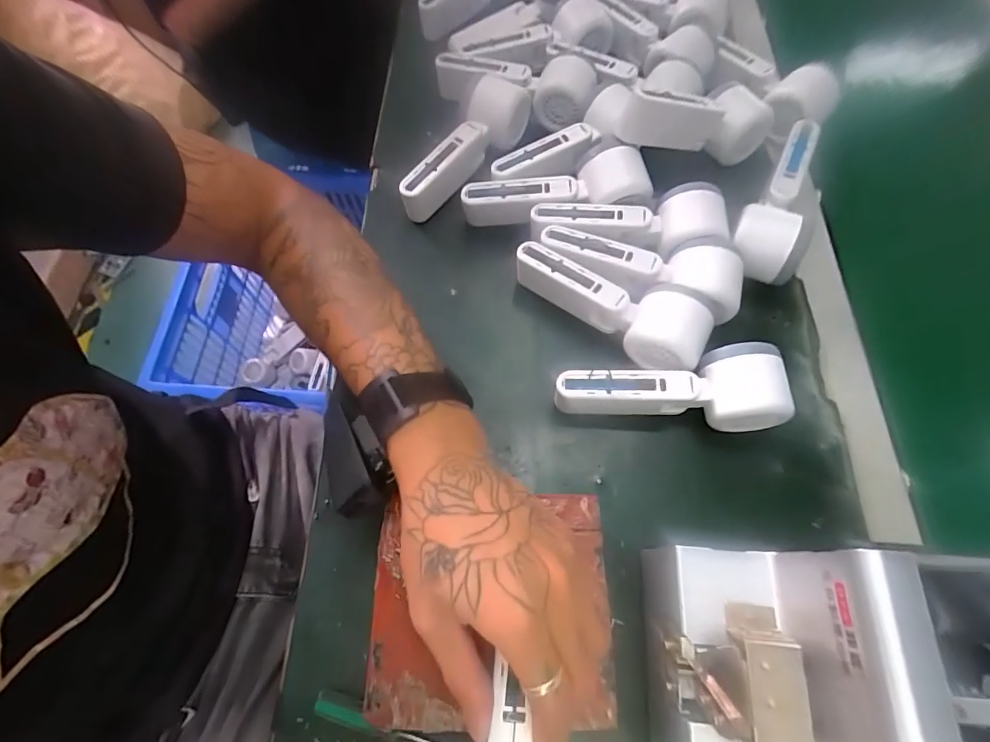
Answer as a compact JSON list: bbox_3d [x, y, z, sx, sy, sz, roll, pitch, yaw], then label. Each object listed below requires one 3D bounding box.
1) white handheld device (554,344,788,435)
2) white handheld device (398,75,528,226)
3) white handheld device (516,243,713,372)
[{"bbox_3d":[0.129,0.010,0.352,0.162,0.057,0.053,5,67,2],"label":"white handheld device"},{"bbox_3d":[-0.026,-0.211,0.440,0.062,0.051,0.155,28,69,11],"label":"white handheld device"},{"bbox_3d":[0.093,-0.058,0.381,0.164,0.057,0.055,35,71,13],"label":"white handheld device"}]

